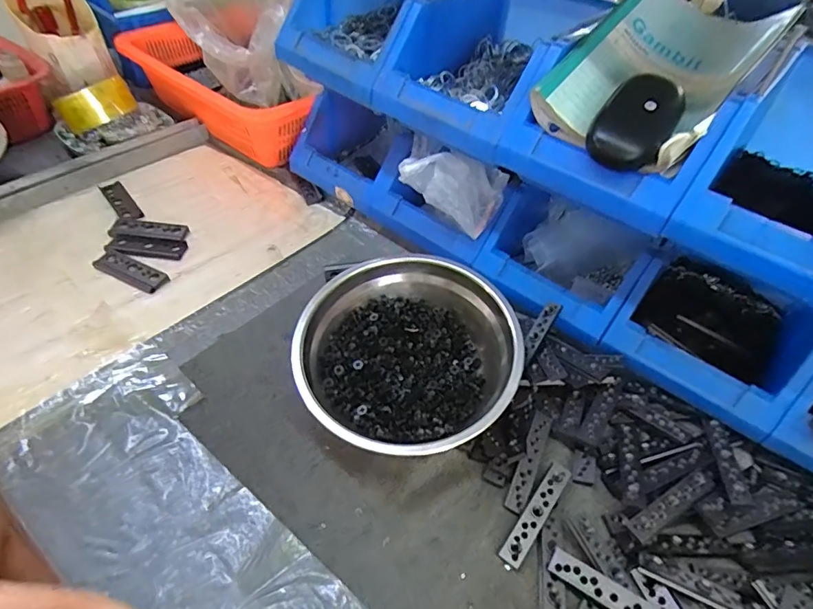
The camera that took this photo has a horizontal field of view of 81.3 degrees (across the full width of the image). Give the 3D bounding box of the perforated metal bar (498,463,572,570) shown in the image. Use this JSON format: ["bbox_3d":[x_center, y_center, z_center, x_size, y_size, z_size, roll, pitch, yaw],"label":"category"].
[{"bbox_3d":[0.102,0.165,0.372,0.018,0.004,0.088,33,58,23],"label":"perforated metal bar"}]

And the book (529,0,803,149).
[{"bbox_3d":[0.218,-0.211,0.403,0.131,0.053,0.212,39,71,19],"label":"book"}]

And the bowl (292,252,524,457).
[{"bbox_3d":[-0.002,0.052,0.428,0.188,0.073,0.178,1,46,-2],"label":"bowl"}]

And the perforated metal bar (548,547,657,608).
[{"bbox_3d":[0.144,0.202,0.327,0.091,0.005,0.017,23,55,28],"label":"perforated metal bar"}]

